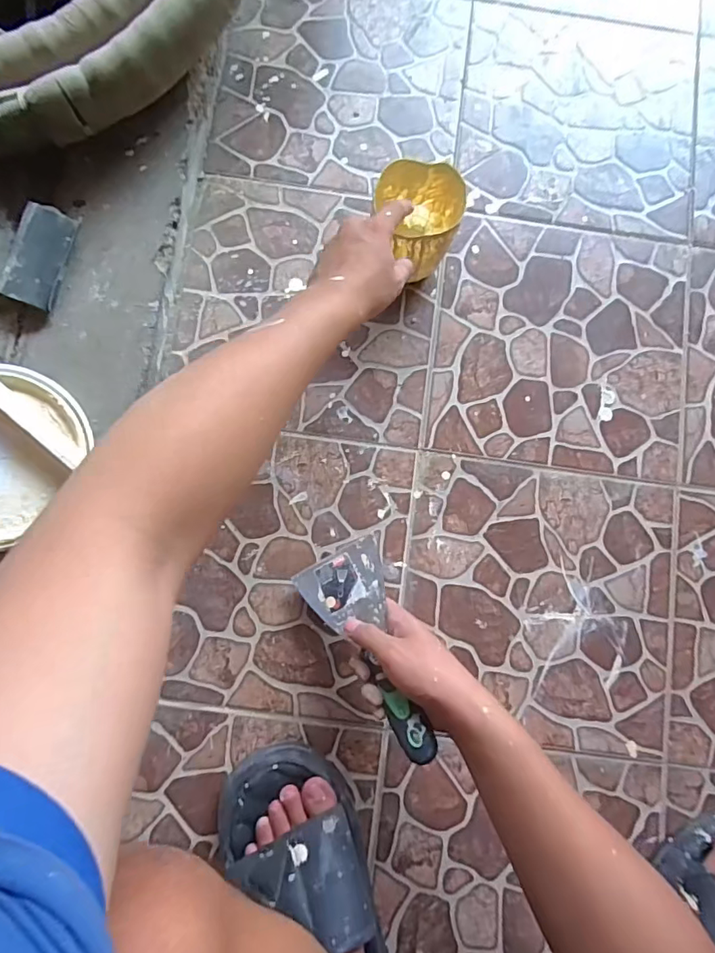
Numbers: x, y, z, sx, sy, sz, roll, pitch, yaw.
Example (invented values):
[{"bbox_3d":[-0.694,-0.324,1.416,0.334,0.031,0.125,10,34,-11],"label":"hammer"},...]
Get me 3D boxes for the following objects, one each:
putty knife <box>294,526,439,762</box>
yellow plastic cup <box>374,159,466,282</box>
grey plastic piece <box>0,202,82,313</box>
[{"bbox_3d":[0.011,0.156,0.463,0.091,0.022,0.203,-21,54,-5],"label":"putty knife"},{"bbox_3d":[0.065,-0.267,0.528,0.077,0.095,0.089,-12,83,-4],"label":"yellow plastic cup"},{"bbox_3d":[-0.326,-0.226,0.514,0.051,0.015,0.100,22,89,-21],"label":"grey plastic piece"}]

